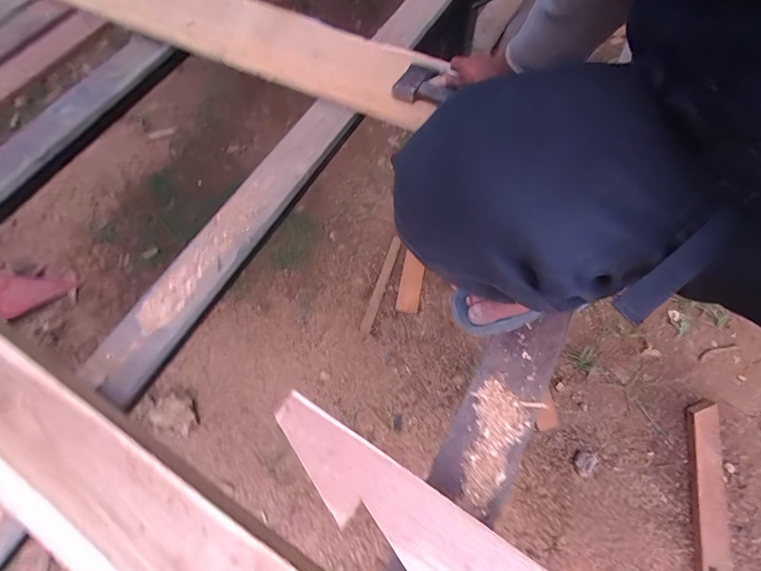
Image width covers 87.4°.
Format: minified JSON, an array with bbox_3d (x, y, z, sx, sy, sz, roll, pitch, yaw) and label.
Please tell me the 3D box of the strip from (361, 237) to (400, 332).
[{"bbox_3d":[0.004,-0.011,1.458,0.036,0.012,0.395,16,66,11],"label":"strip"}]

